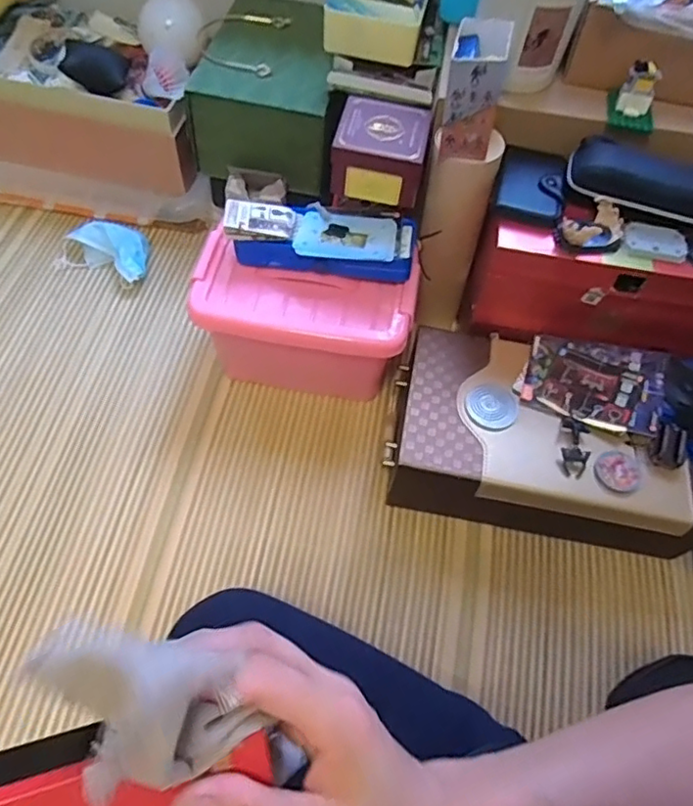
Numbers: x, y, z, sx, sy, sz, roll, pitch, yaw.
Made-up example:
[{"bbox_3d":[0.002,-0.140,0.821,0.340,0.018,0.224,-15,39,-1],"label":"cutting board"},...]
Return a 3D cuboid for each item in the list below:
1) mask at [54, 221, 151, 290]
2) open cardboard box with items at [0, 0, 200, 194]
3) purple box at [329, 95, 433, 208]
[{"bbox_3d":[-0.359,-0.225,0.876,0.136,0.034,0.087,12,63,5],"label":"mask"},{"bbox_3d":[-0.382,-0.477,0.924,0.372,0.182,0.216,10,60,3],"label":"open cardboard box with items"},{"bbox_3d":[0.040,-0.292,0.691,0.102,0.066,0.102,10,60,3],"label":"purple box"}]

